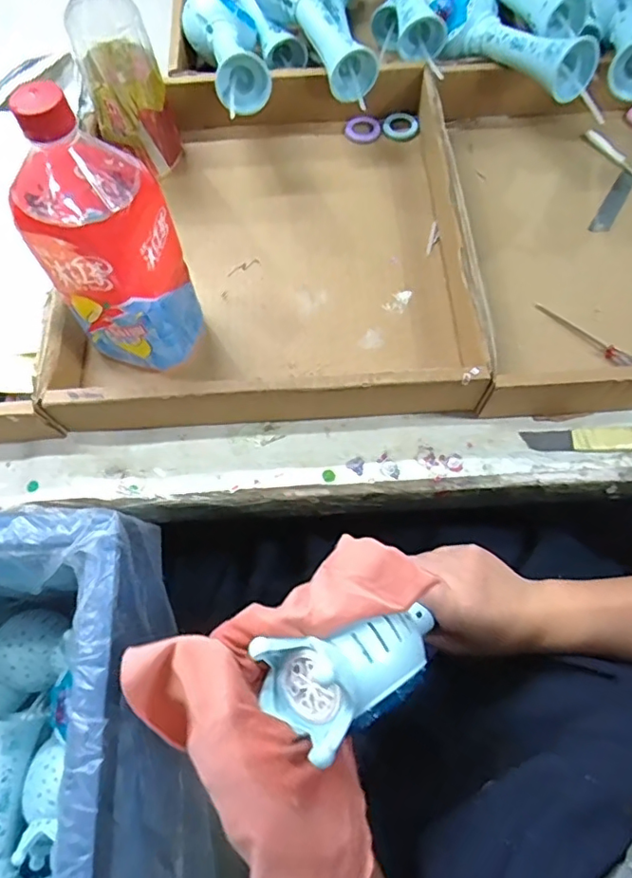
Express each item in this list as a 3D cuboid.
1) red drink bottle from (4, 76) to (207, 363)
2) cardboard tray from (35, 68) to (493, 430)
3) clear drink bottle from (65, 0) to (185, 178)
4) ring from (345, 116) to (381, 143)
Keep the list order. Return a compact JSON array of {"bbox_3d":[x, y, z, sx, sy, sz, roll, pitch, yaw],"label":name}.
[{"bbox_3d":[-0.143,-0.131,0.396,0.074,0.220,0.068,15,68,7],"label":"red drink bottle"},{"bbox_3d":[-0.037,-0.195,0.512,0.349,0.059,0.380,0,67,1],"label":"cardboard tray"},{"bbox_3d":[-0.179,-0.339,0.509,0.070,0.186,0.080,-16,68,-6],"label":"clear drink bottle"},{"bbox_3d":[0.051,-0.336,0.597,0.038,0.007,0.035,0,67,1],"label":"ring"}]

